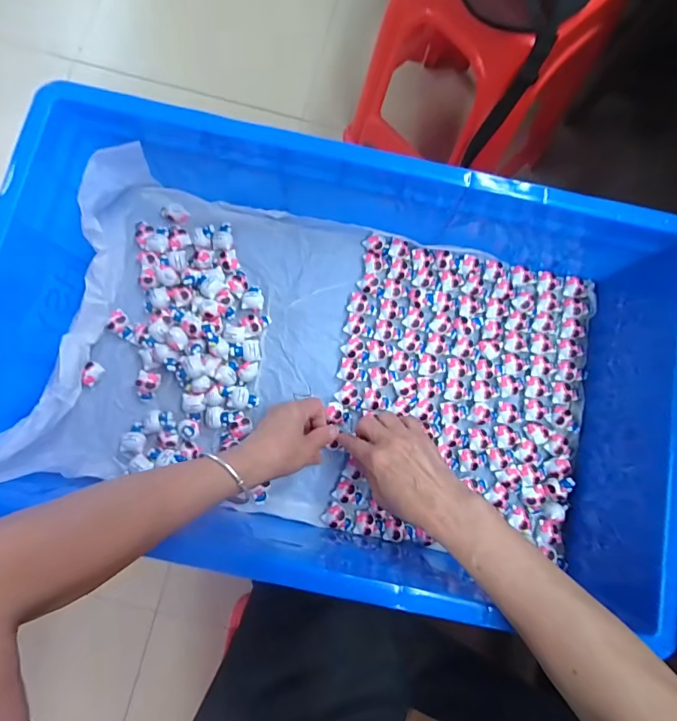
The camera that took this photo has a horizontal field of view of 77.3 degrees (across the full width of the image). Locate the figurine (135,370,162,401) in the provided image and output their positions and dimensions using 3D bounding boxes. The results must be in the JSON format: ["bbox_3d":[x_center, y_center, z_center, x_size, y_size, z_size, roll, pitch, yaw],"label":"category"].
[{"bbox_3d":[-0.218,0.030,0.483,0.024,0.013,0.033,9,81,-1],"label":"figurine"}]

